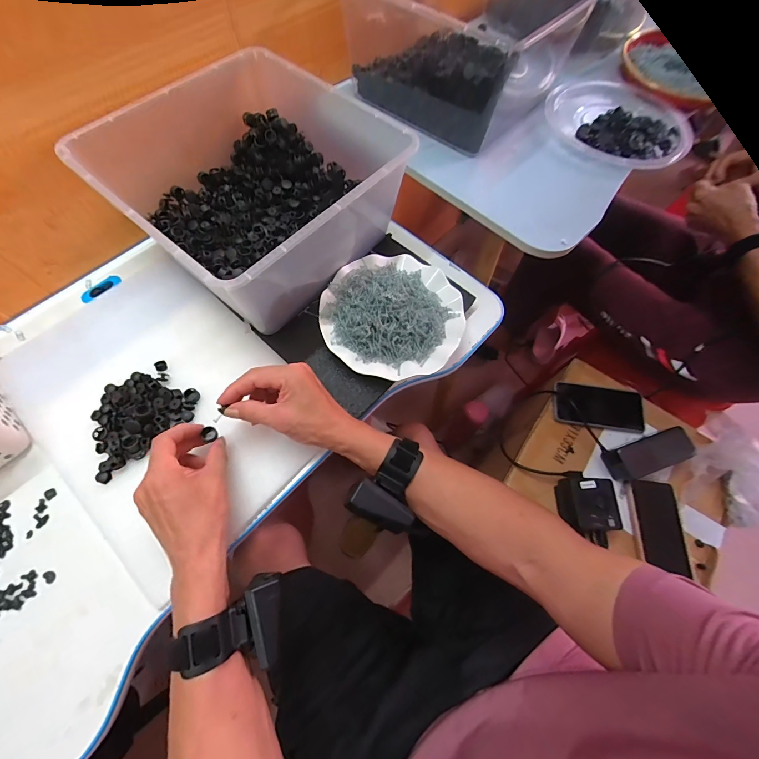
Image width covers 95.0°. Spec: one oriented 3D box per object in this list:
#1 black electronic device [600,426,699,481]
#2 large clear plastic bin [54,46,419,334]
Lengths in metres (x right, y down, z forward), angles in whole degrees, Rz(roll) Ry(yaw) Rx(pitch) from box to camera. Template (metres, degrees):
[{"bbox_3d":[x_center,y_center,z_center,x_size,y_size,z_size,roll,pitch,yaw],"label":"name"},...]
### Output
[{"bbox_3d":[0.469,0.131,0.605,0.146,0.037,0.057,-17,69,-9],"label":"black electronic device"},{"bbox_3d":[-0.155,-0.242,0.453,0.300,0.137,0.295,39,71,13],"label":"large clear plastic bin"}]

